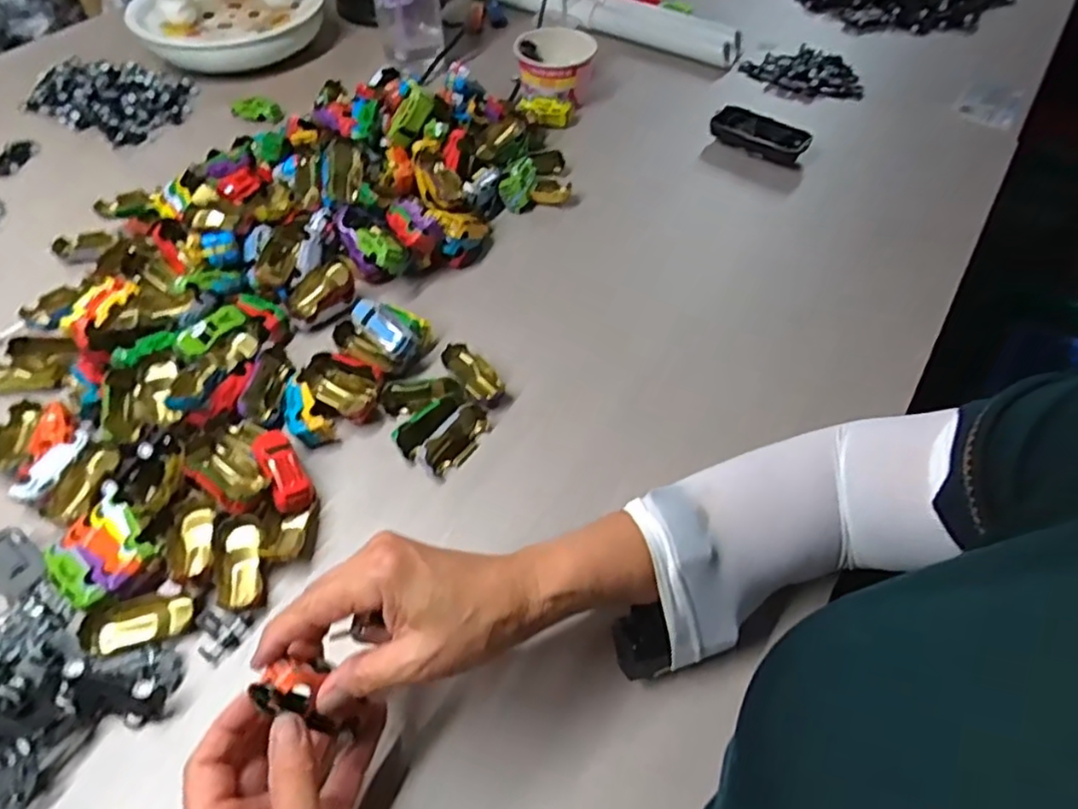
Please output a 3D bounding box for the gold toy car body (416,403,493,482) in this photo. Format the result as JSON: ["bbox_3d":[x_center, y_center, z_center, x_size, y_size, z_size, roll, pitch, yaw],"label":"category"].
[{"bbox_3d":[-0.064,0.028,0.508,0.024,0.027,0.066,34,60,23],"label":"gold toy car body"}]

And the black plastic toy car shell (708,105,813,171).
[{"bbox_3d":[0.240,-0.295,0.715,0.107,0.025,0.036,32,59,22],"label":"black plastic toy car shell"}]

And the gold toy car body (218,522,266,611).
[{"bbox_3d":[-0.202,0.112,0.453,0.028,0.016,0.063,-13,54,-10],"label":"gold toy car body"}]

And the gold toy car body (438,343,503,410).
[{"bbox_3d":[-0.055,-0.023,0.559,0.029,0.025,0.067,-37,61,-25],"label":"gold toy car body"}]

